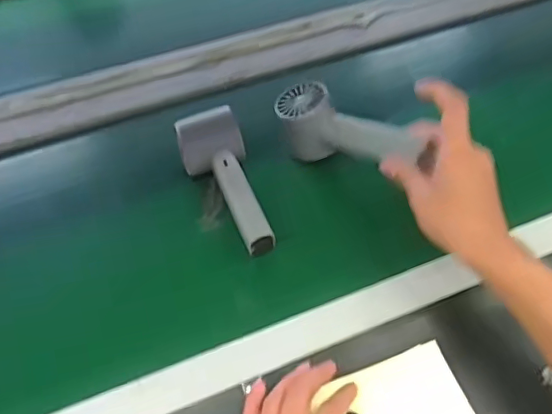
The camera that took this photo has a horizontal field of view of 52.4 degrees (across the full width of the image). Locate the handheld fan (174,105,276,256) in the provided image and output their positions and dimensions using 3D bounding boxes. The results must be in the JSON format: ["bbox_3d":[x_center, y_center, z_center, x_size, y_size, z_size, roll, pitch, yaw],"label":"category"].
[{"bbox_3d":[-0.044,-0.020,0.513,0.055,0.058,0.144,-18,51,-13],"label":"handheld fan"}]

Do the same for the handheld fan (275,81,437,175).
[{"bbox_3d":[0.072,-0.066,0.517,0.159,0.056,0.044,23,54,32],"label":"handheld fan"}]

